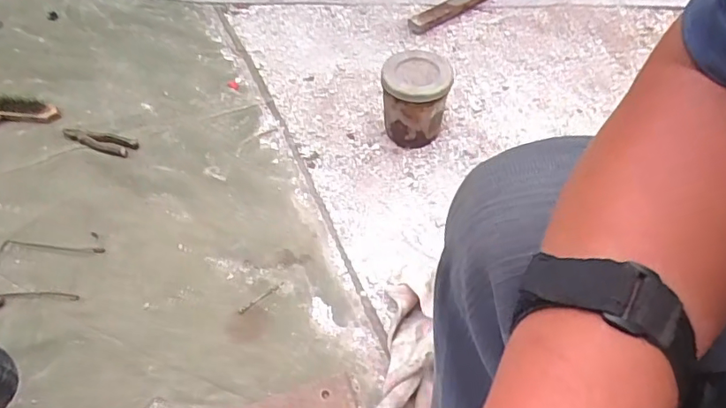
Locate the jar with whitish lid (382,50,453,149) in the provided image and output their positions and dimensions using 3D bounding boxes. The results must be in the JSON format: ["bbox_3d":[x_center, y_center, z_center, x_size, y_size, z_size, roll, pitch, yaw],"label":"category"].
[{"bbox_3d":[0.096,-0.191,1.018,0.121,0.152,0.137,-1,50,1],"label":"jar with whitish lid"}]

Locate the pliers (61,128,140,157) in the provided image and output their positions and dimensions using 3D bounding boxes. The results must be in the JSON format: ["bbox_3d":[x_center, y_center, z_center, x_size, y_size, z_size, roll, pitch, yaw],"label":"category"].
[{"bbox_3d":[-0.506,-0.122,1.033,0.152,0.009,0.052,17,53,16],"label":"pliers"}]

